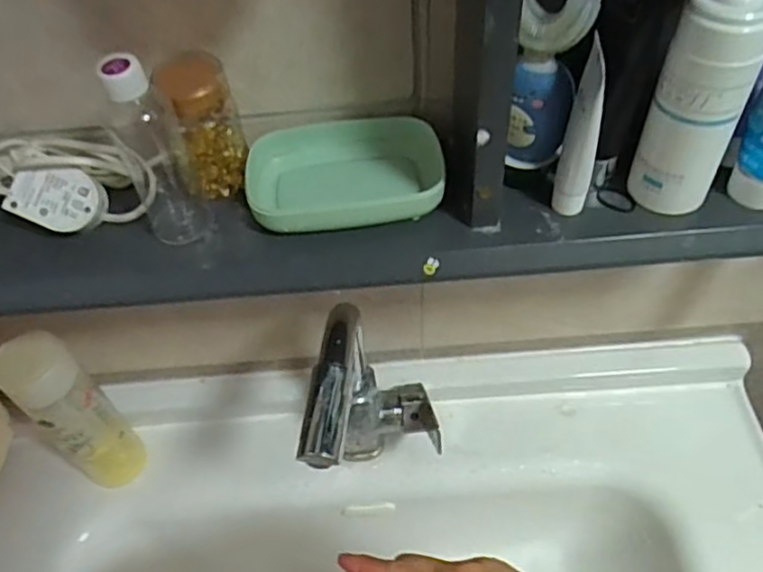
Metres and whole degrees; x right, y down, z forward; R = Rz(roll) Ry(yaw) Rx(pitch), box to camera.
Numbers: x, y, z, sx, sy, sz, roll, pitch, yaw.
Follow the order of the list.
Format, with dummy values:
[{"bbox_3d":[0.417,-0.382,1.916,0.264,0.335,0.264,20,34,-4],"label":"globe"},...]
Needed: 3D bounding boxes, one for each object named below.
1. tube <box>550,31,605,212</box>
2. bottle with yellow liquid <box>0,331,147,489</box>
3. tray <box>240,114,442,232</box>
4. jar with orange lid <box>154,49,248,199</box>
[{"bbox_3d":[0.116,-0.087,0.378,0.020,0.110,0.027,12,54,13],"label":"tube"},{"bbox_3d":[-0.279,0.122,0.604,0.046,0.207,0.059,30,60,24],"label":"bottle with yellow liquid"},{"bbox_3d":[-0.025,-0.077,0.435,0.123,0.024,0.092,-6,52,-1],"label":"tray"},{"bbox_3d":[-0.112,-0.101,0.419,0.043,0.086,0.041,-25,54,-15],"label":"jar with orange lid"}]

